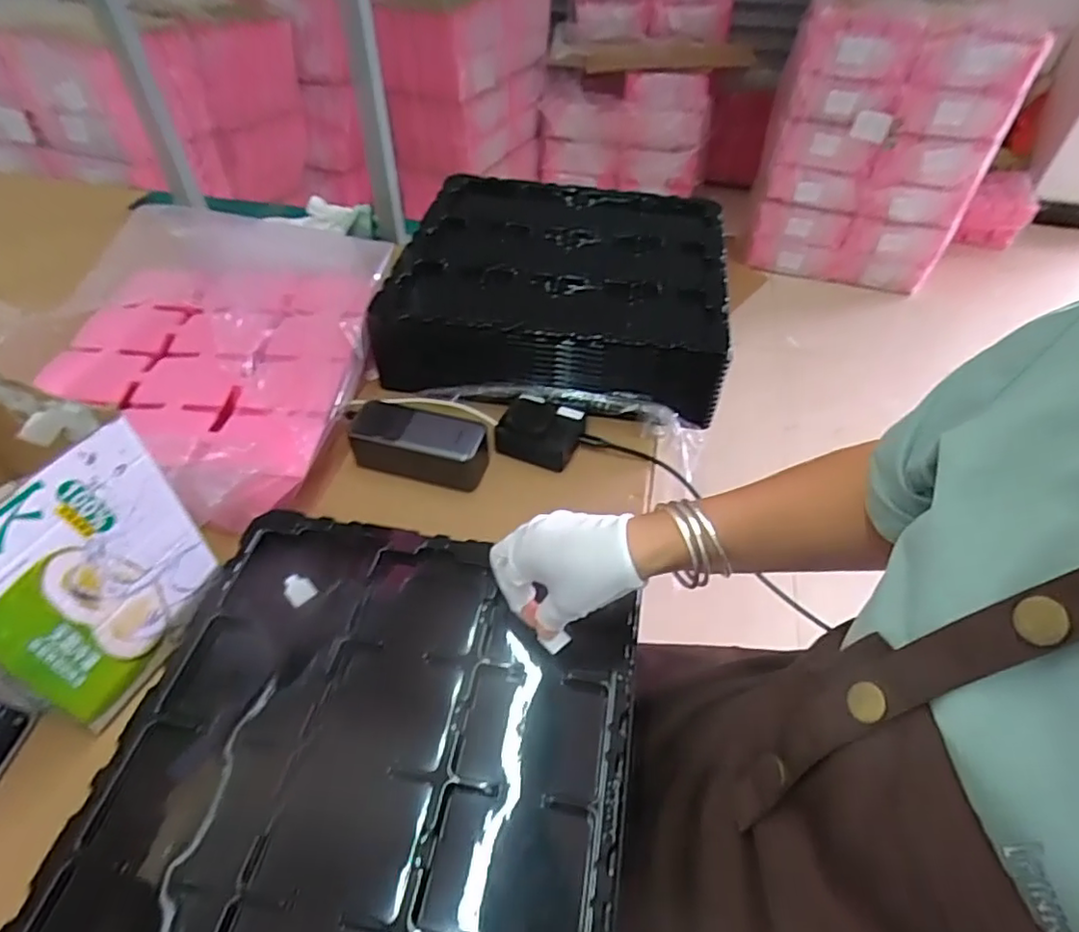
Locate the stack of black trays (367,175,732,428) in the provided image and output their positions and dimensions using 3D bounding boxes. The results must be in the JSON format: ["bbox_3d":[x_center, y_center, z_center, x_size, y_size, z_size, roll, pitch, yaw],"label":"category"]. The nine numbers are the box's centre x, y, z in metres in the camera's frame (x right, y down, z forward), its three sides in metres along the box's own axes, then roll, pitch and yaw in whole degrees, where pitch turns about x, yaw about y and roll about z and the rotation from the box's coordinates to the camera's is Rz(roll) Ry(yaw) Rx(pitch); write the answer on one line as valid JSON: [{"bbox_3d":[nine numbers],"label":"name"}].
[{"bbox_3d":[0.027,-0.234,0.745,0.370,0.090,0.368,7,48,5],"label":"stack of black trays"}]

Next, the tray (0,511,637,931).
[{"bbox_3d":[-0.112,0.202,0.411,0.332,0.042,0.364,8,52,6],"label":"tray"}]

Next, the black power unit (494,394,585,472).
[{"bbox_3d":[0.002,-0.037,0.631,0.078,0.037,0.067,21,51,15],"label":"black power unit"}]

